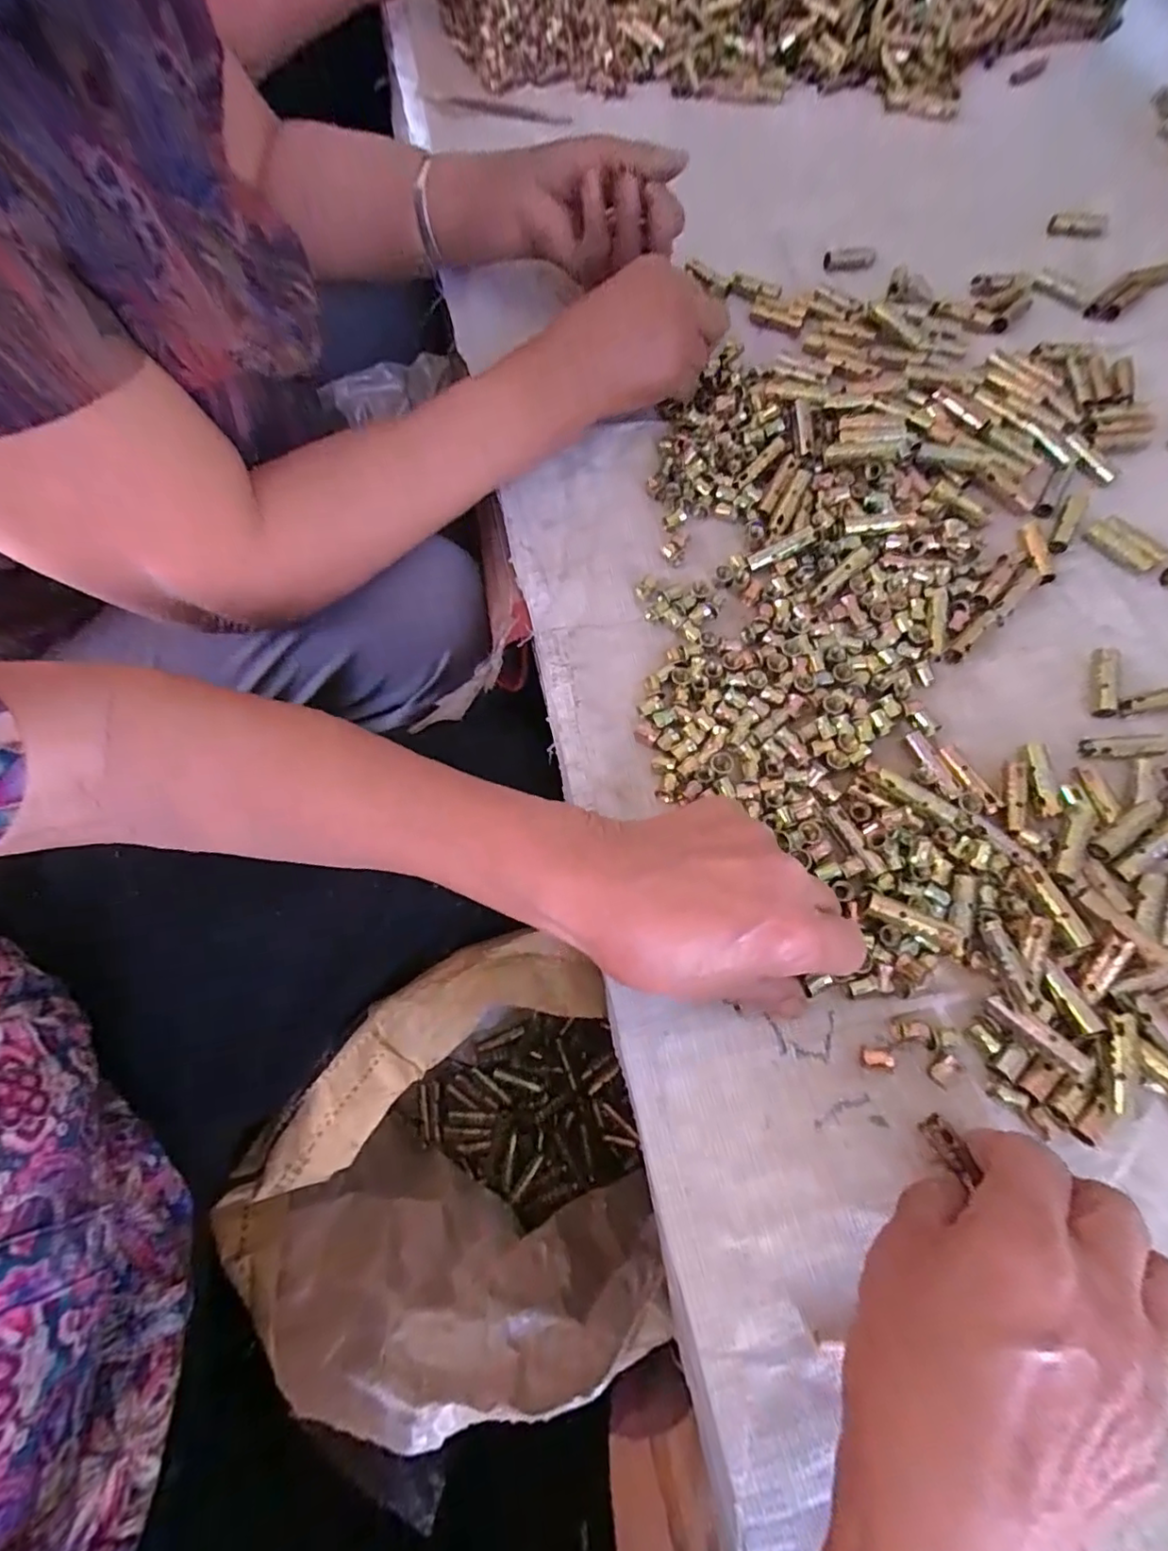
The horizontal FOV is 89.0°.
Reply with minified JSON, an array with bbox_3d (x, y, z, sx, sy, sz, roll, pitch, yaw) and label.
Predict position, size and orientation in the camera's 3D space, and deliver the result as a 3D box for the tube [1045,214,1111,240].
[{"bbox_3d":[0.413,-0.459,0.497,0.043,0.015,0.013,23,70,10],"label":"tube"}]

